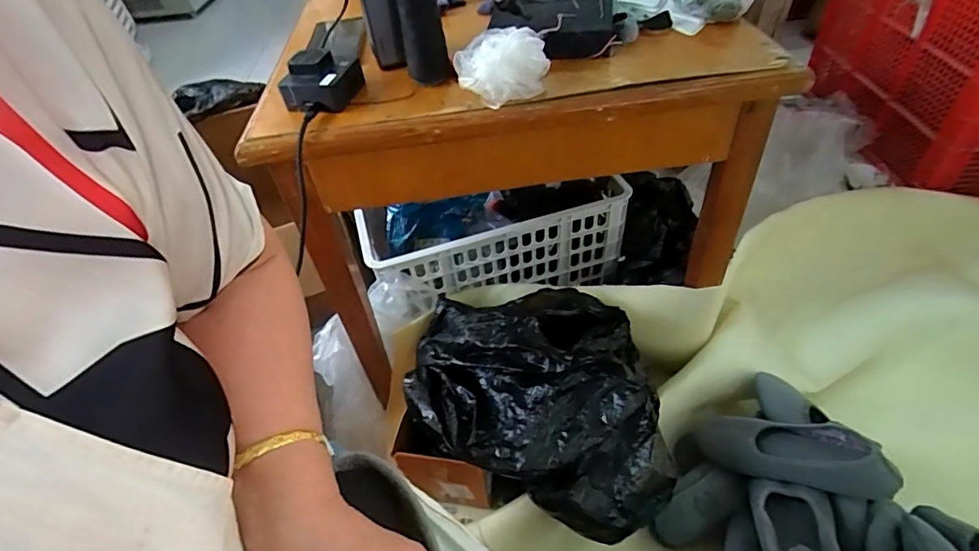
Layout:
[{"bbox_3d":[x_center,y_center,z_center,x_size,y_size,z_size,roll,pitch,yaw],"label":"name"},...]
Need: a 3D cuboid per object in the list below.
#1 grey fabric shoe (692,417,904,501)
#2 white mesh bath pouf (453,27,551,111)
[{"bbox_3d":[0.420,0.250,0.725,0.257,0.059,0.100,-2,39,45],"label":"grey fabric shoe"},{"bbox_3d":[0.013,-0.227,0.547,0.098,0.049,0.078,-6,46,1],"label":"white mesh bath pouf"}]

